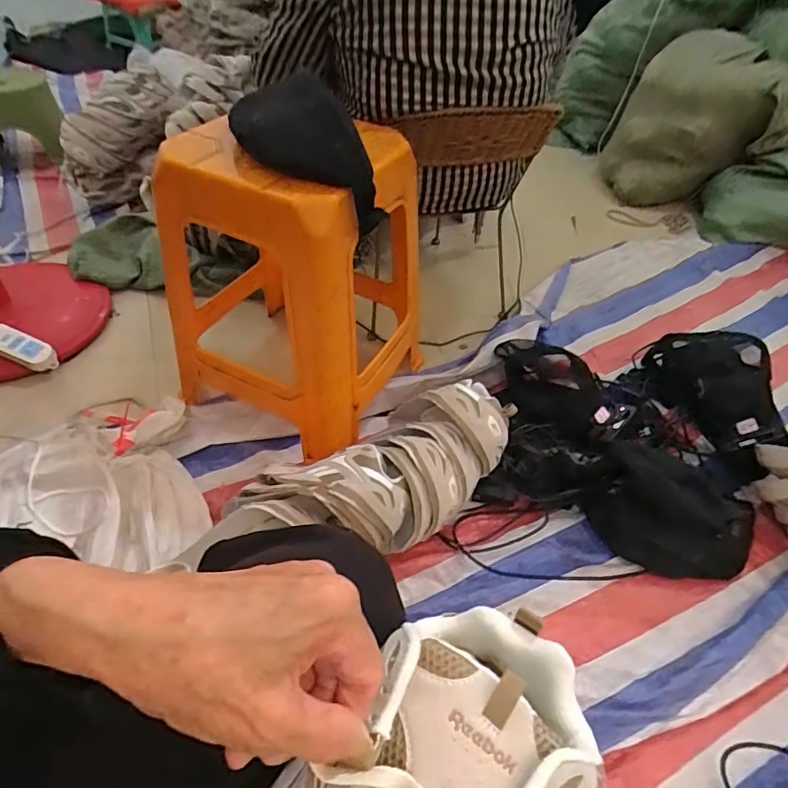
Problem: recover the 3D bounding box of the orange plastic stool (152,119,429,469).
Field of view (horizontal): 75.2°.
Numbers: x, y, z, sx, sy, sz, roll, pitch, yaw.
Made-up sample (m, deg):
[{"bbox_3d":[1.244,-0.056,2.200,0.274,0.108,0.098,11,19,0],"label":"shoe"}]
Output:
[{"bbox_3d":[-0.164,-0.210,0.890,0.357,0.433,0.364,21,50,15],"label":"orange plastic stool"}]

